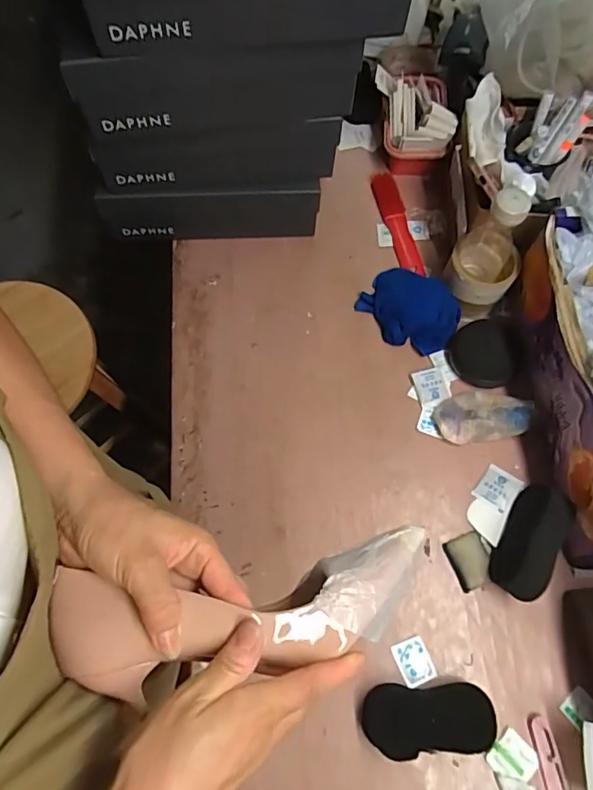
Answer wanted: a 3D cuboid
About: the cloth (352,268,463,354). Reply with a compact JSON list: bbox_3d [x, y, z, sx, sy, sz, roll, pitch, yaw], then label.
[{"bbox_3d":[0.155,-0.119,0.702,0.133,0.037,0.107,31,72,11],"label":"cloth"}]

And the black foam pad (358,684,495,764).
[{"bbox_3d":[0.136,0.334,0.524,0.127,0.035,0.059,-2,69,-1],"label":"black foam pad"}]

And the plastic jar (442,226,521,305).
[{"bbox_3d":[0.245,-0.167,0.673,0.087,0.085,0.080,31,72,11],"label":"plastic jar"}]

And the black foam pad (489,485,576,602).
[{"bbox_3d":[0.265,0.168,0.578,0.052,0.044,0.126,27,71,10],"label":"black foam pad"}]

